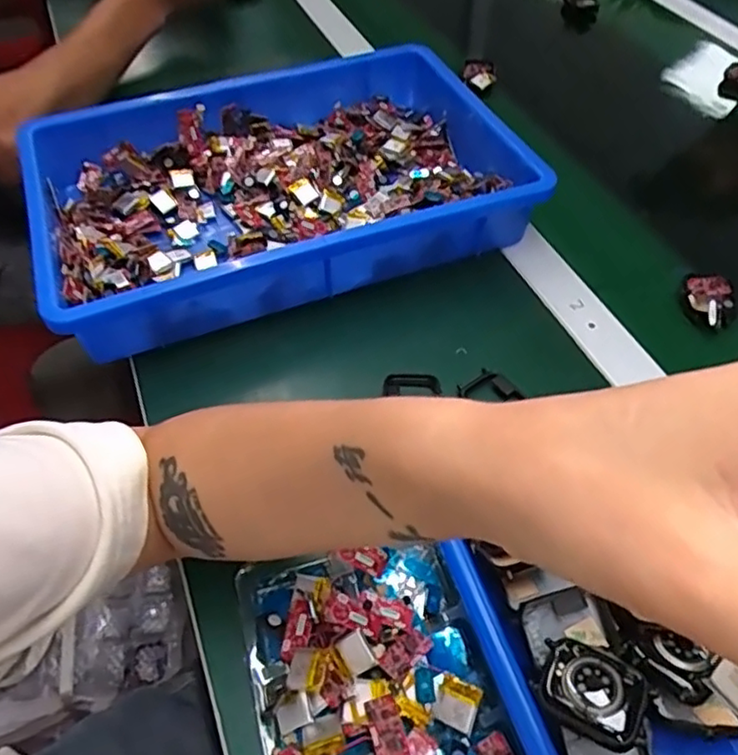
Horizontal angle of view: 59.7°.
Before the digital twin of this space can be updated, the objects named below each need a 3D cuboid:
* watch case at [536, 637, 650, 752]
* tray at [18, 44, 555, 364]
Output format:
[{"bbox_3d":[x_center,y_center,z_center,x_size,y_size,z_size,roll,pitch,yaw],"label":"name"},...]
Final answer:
[{"bbox_3d":[0.095,0.133,0.274,0.042,0.013,0.036,28,55,19],"label":"watch case"},{"bbox_3d":[-0.069,-0.163,0.524,0.371,0.073,0.268,-16,53,-14],"label":"tray"}]

